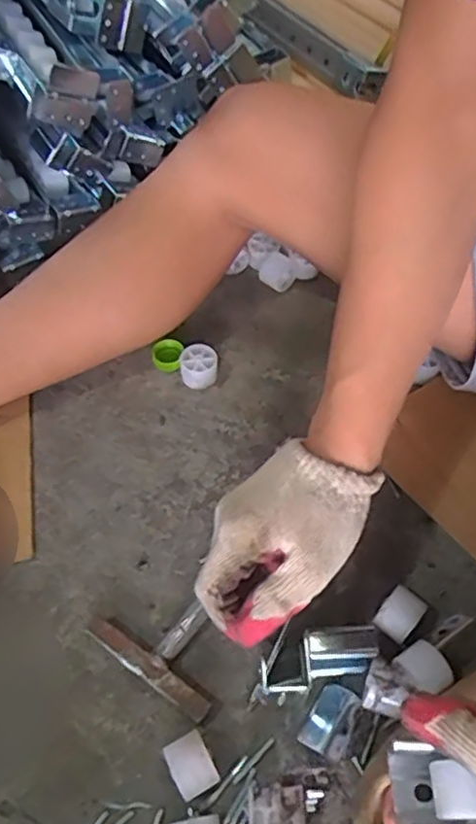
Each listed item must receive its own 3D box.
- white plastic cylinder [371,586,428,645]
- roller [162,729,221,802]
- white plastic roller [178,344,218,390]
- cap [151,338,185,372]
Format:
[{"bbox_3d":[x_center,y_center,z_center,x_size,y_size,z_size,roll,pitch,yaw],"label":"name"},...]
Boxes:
[{"bbox_3d":[0.115,0.148,0.471,0.026,0.032,0.035,35,62,22],"label":"white plastic cylinder"},{"bbox_3d":[-0.030,0.231,0.425,0.026,0.033,0.034,-25,59,-16],"label":"roller"},{"bbox_3d":[-0.036,-0.040,0.607,0.034,0.028,0.037,-8,55,-5],"label":"white plastic roller"},{"bbox_3d":[-0.067,-0.053,0.625,0.030,0.019,0.035,-5,55,-3],"label":"cap"}]

